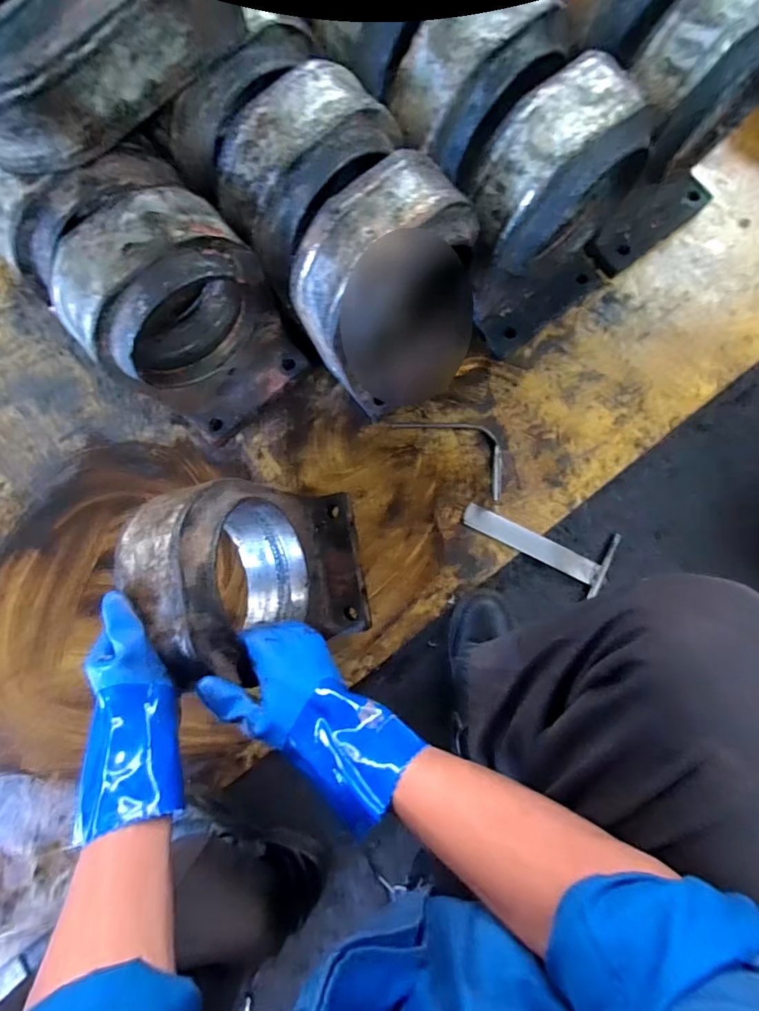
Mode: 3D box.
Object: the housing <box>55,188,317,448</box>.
[{"bbox_3d":[-0.244,-0.235,0.614,0.212,0.309,0.164,-41,85,-1],"label":"housing"}]

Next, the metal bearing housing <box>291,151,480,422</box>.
[{"bbox_3d":[0.020,-0.254,0.604,0.219,0.296,0.146,-30,85,0],"label":"metal bearing housing"}]

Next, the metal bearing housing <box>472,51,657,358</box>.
[{"bbox_3d":[0.236,-0.379,0.620,0.253,0.308,0.154,-40,85,-1],"label":"metal bearing housing"}]

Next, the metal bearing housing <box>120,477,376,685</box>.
[{"bbox_3d":[-0.142,0.081,0.575,0.115,0.317,0.202,-4,85,25],"label":"metal bearing housing"}]

